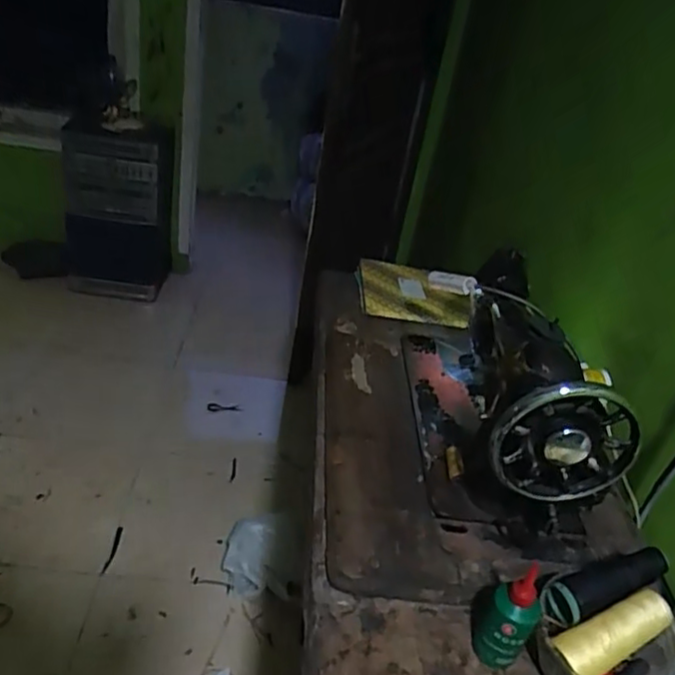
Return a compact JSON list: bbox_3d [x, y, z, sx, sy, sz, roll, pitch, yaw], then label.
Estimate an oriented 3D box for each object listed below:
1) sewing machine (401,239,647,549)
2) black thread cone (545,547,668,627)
[{"bbox_3d":[0.189,0.030,0.786,0.168,0.198,0.405,4,33,-11],"label":"sewing machine"},{"bbox_3d":[0.253,0.228,0.596,0.120,0.035,0.036,-17,39,-14],"label":"black thread cone"}]

